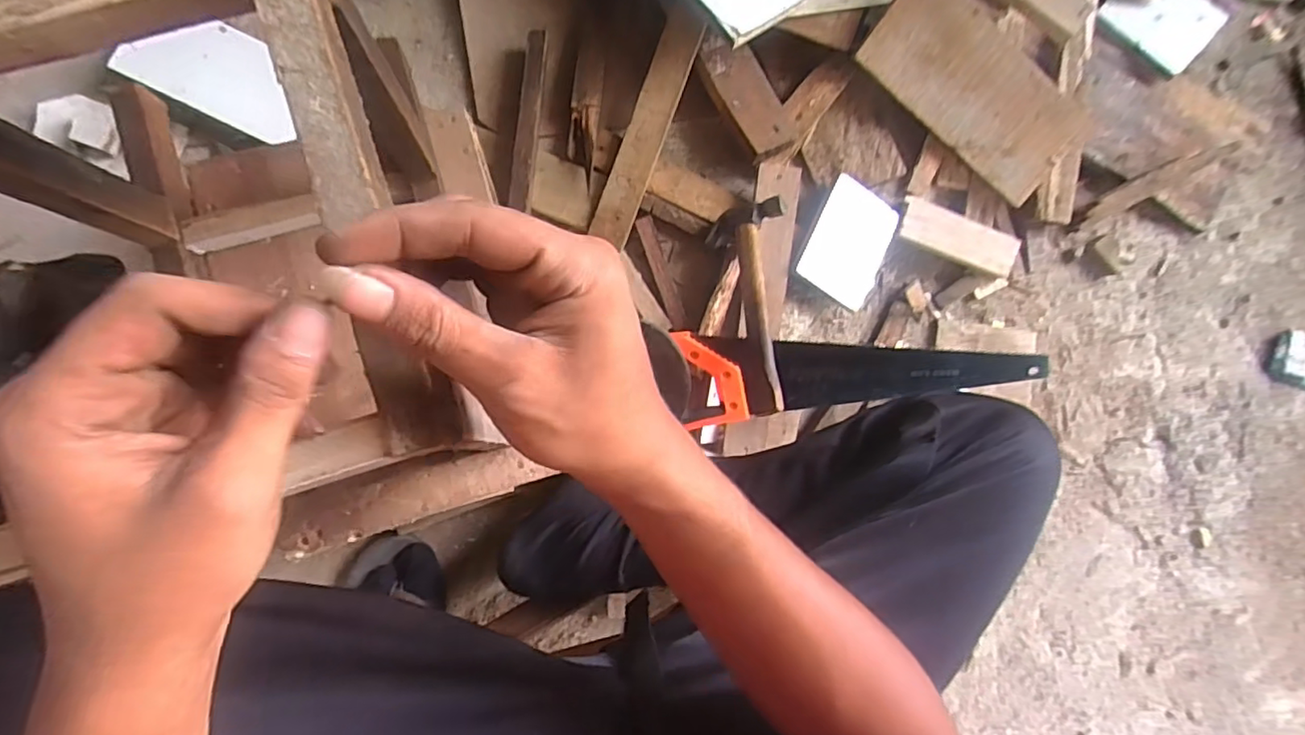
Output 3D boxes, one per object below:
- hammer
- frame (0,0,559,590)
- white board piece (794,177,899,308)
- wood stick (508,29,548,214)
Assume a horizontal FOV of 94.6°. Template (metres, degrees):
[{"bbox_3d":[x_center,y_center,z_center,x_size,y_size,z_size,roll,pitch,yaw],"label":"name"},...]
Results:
[{"bbox_3d":[0.117,-0.071,0.661,0.078,0.059,0.250,-2,67,-6],"label":"hammer"},{"bbox_3d":[-0.230,-0.066,0.355,0.229,0.265,0.367,-18,86,-7],"label":"frame"},{"bbox_3d":[0.242,-0.148,0.731,0.112,0.011,0.127,26,96,-22],"label":"white board piece"},{"bbox_3d":[-0.145,-0.288,0.706,0.022,0.039,0.214,5,84,-5],"label":"wood stick"}]

